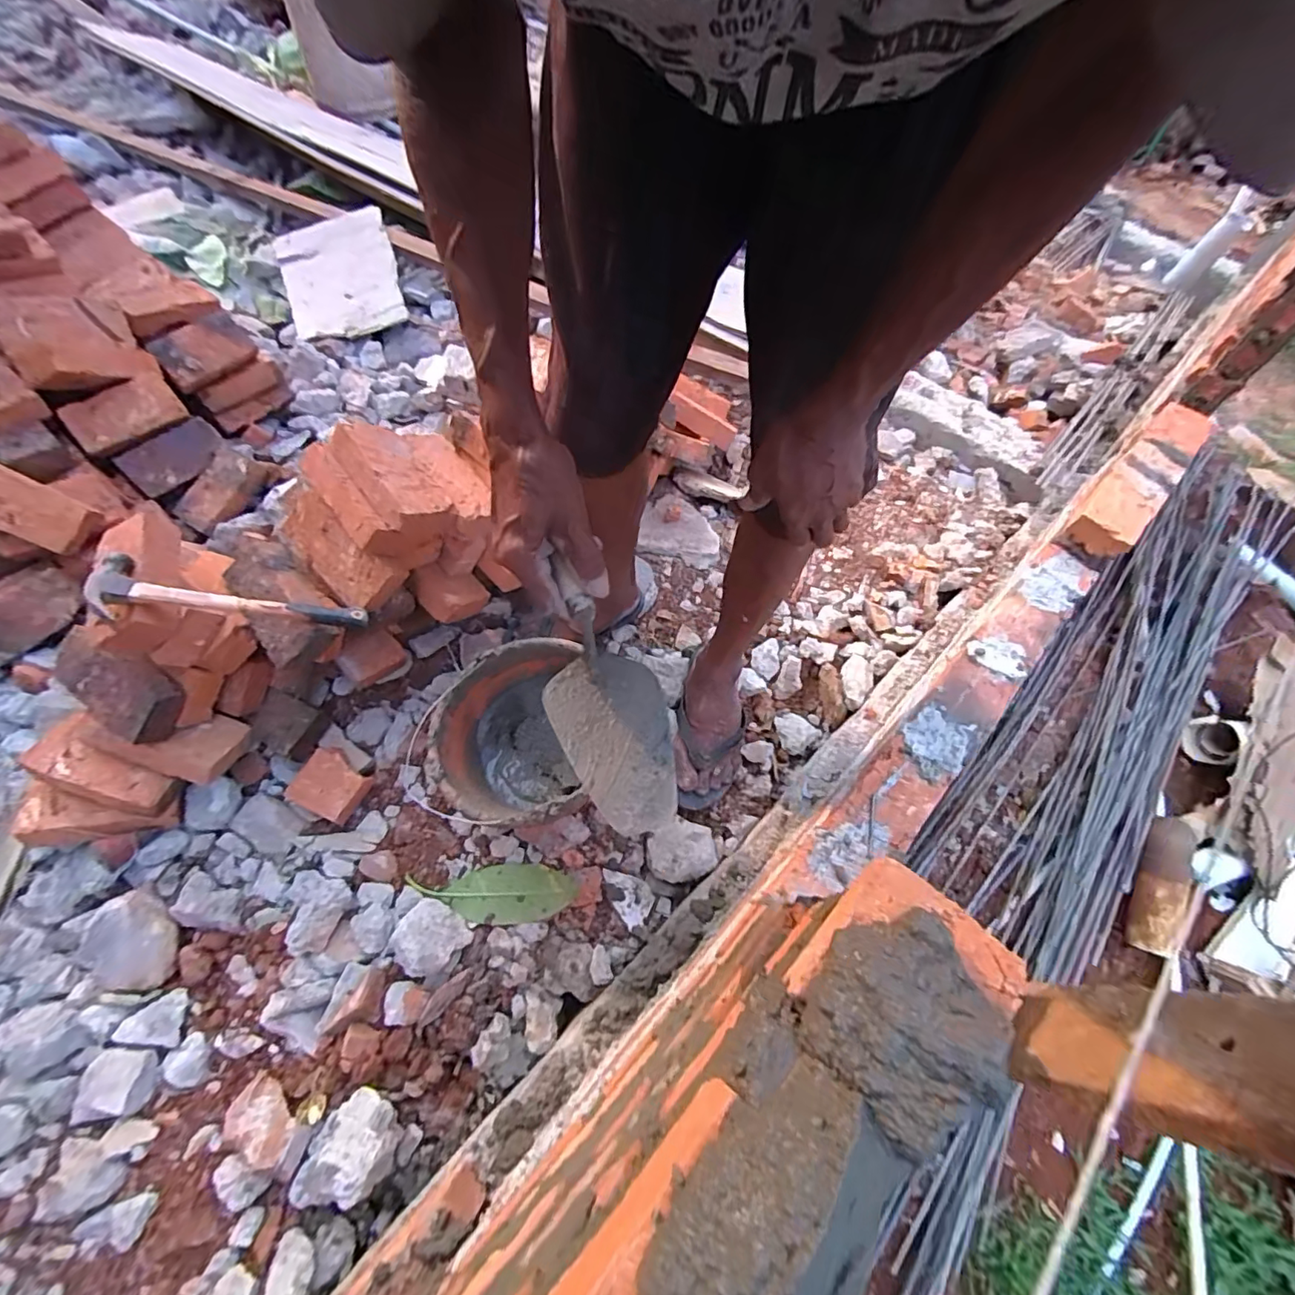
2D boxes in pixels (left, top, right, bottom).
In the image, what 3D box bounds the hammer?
[{"bbox_3d":[-0.484,-0.052,0.664,0.268,0.035,0.076,9,57,-26],"label":"hammer"}]

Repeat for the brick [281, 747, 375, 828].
[{"bbox_3d":[-0.440,0.192,0.773,0.080,0.050,0.082,22,61,8],"label":"brick"}]

